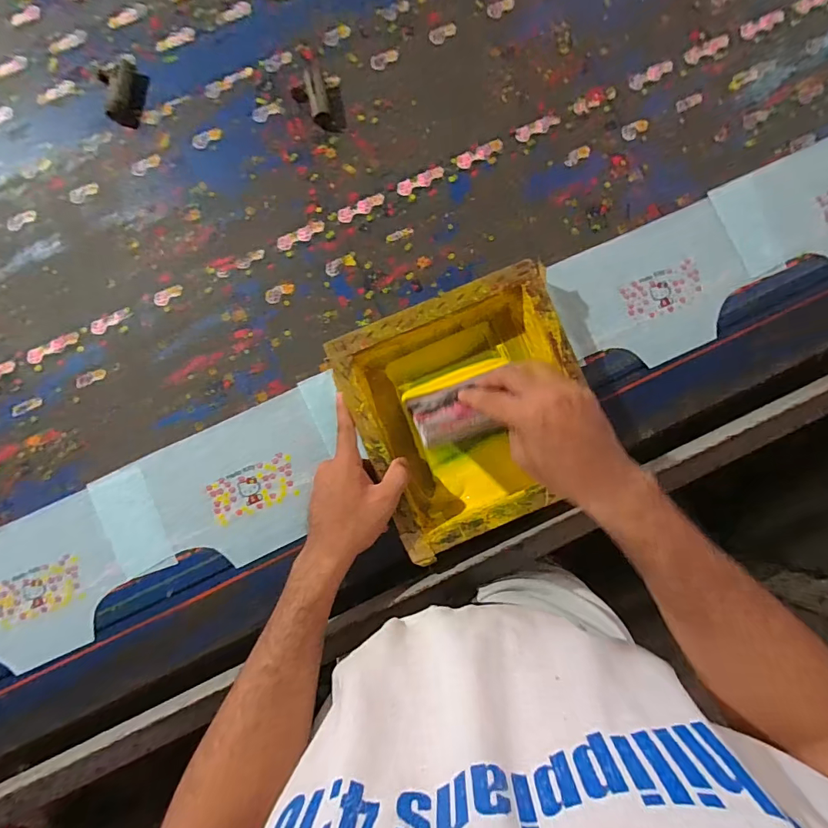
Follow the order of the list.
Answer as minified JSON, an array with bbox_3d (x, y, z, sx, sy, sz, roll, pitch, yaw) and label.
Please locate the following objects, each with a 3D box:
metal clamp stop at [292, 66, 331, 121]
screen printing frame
[{"bbox_3d":[-0.119,-0.362,0.499,0.038,0.022,0.053,-13,85,-2],"label":"metal clamp stop"},{"bbox_3d":[0.062,-0.006,0.474,0.239,0.050,0.240,-23,86,-3],"label":"screen printing frame"}]

